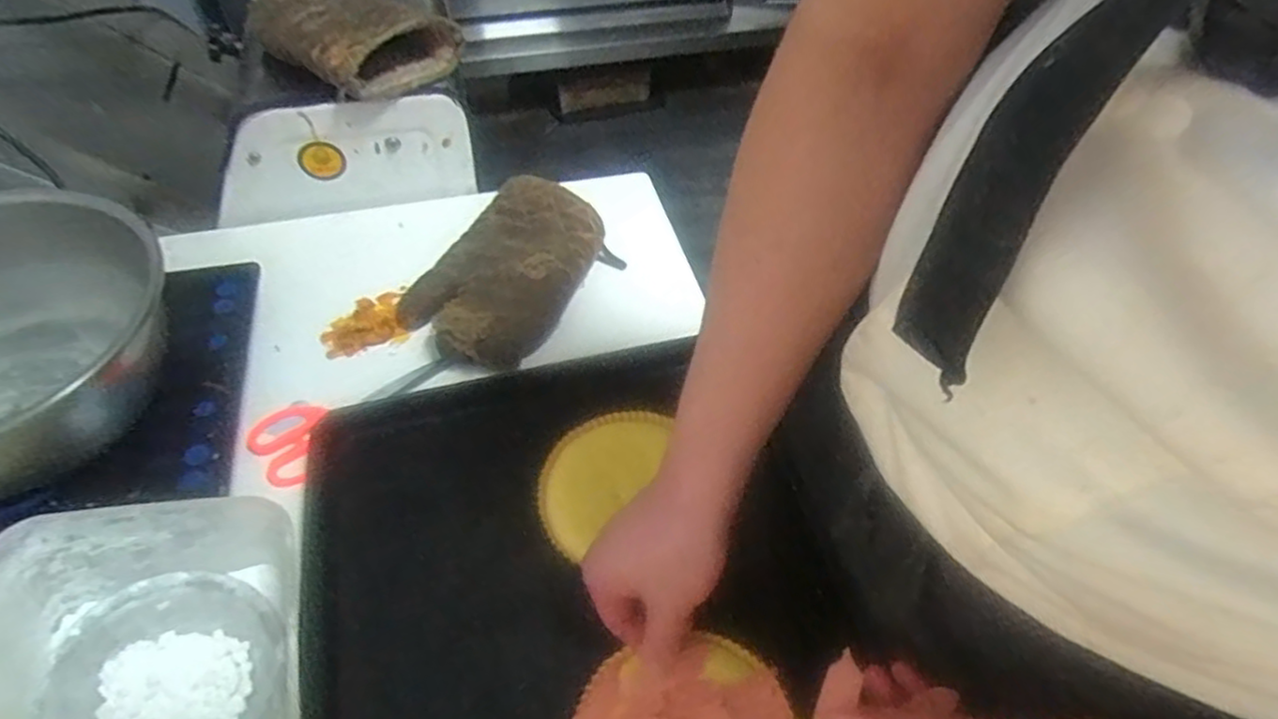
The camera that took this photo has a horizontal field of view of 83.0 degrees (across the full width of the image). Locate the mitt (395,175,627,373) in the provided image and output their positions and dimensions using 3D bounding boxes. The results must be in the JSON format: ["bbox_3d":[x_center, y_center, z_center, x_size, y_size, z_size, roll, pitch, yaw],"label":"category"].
[{"bbox_3d":[-0.130,-0.092,0.745,0.141,0.053,0.227,25,53,18],"label":"mitt"}]

